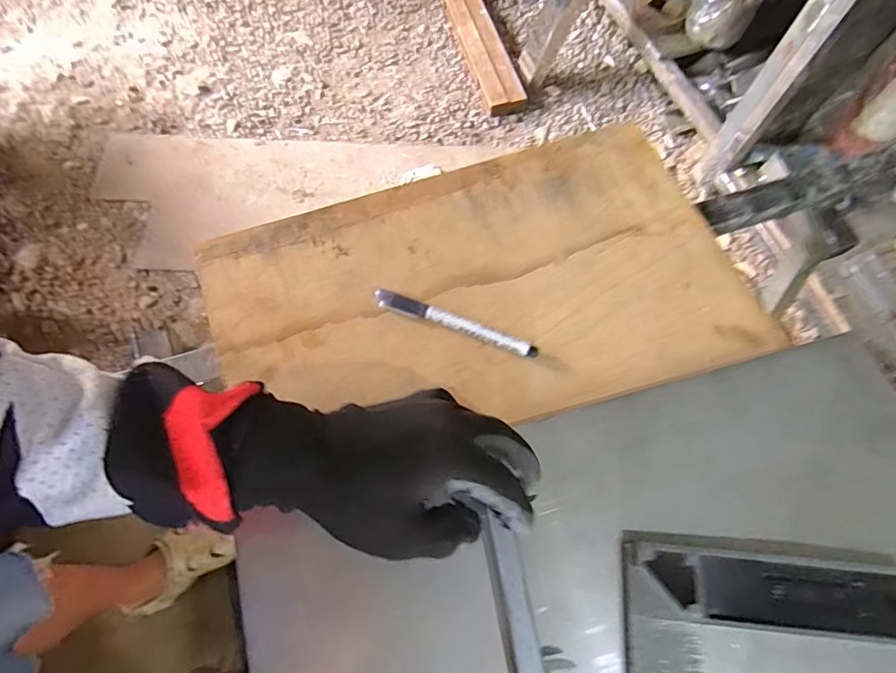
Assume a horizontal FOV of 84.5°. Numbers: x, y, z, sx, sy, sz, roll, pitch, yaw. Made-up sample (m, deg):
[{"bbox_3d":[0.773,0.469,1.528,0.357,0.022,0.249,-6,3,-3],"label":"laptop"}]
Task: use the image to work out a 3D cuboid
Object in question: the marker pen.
[{"bbox_3d":[0.005,-0.010,0.390,0.134,0.012,0.013,20,67,6],"label":"marker pen"}]

